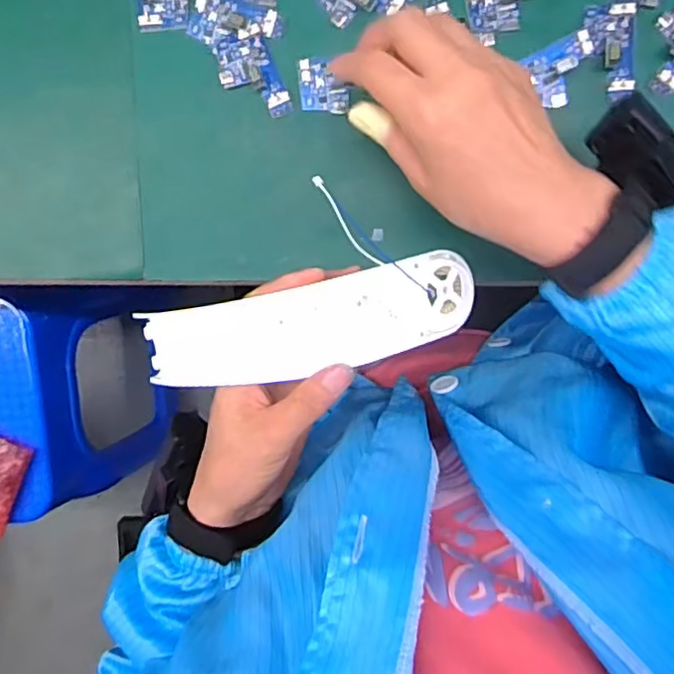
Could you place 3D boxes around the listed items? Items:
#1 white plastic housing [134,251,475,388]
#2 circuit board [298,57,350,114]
[{"bbox_3d":[-0.012,-0.007,0.362,0.191,0.023,0.052,-12,95,-4],"label":"white plastic housing"},{"bbox_3d":[-0.008,-0.163,0.402,0.031,0.007,0.033,-2,95,4],"label":"circuit board"}]

